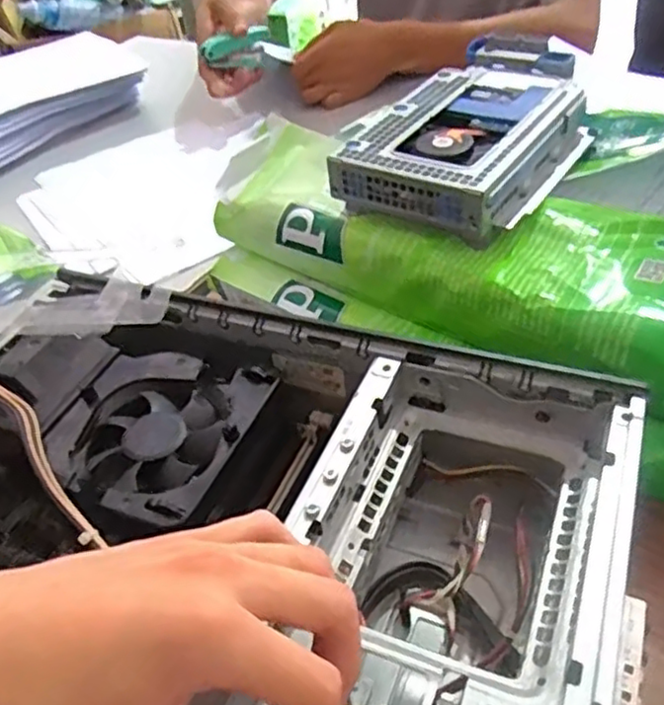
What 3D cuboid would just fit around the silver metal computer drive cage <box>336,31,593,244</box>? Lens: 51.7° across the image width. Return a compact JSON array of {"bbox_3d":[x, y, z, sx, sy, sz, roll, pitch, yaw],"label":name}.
[{"bbox_3d":[0.099,-0.151,0.472,0.121,0.045,0.188,23,49,31],"label":"silver metal computer drive cage"}]

